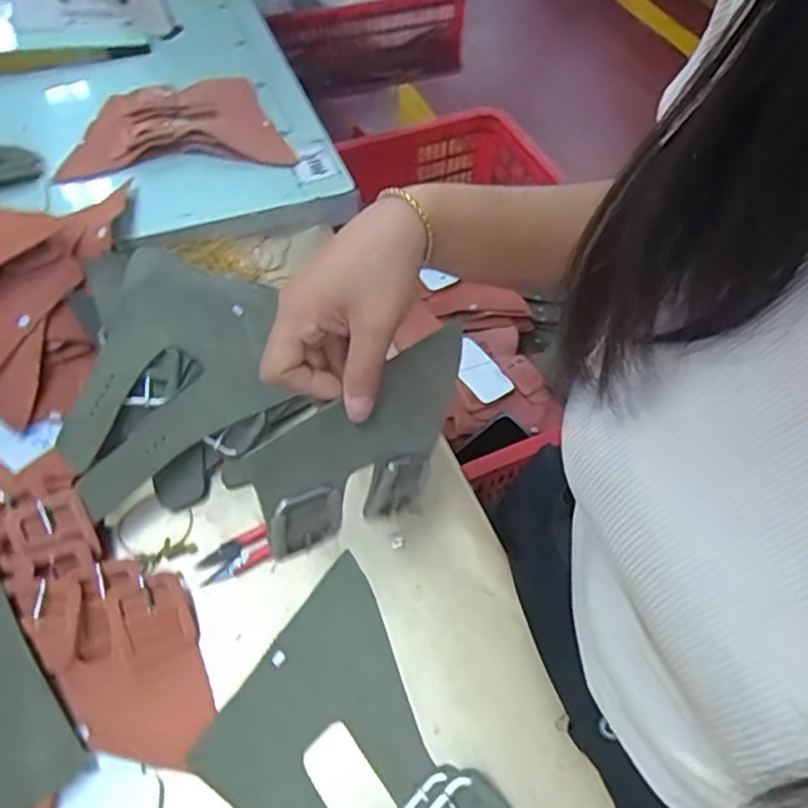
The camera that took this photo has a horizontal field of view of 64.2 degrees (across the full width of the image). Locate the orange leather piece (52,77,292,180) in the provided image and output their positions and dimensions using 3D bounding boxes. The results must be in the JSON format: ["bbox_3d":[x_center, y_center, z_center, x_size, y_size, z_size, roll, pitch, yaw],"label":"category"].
[{"bbox_3d":[-0.241,-0.290,0.684,0.226,0.036,0.140,-10,56,-9],"label":"orange leather piece"}]

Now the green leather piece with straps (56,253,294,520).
[{"bbox_3d":[-0.167,-0.035,0.493,0.150,0.061,0.226,-3,56,-4],"label":"green leather piece with straps"}]

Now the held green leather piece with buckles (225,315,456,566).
[{"bbox_3d":[-0.018,0.029,0.387,0.157,0.093,0.013,-34,32,-22],"label":"held green leather piece with buckles"}]

